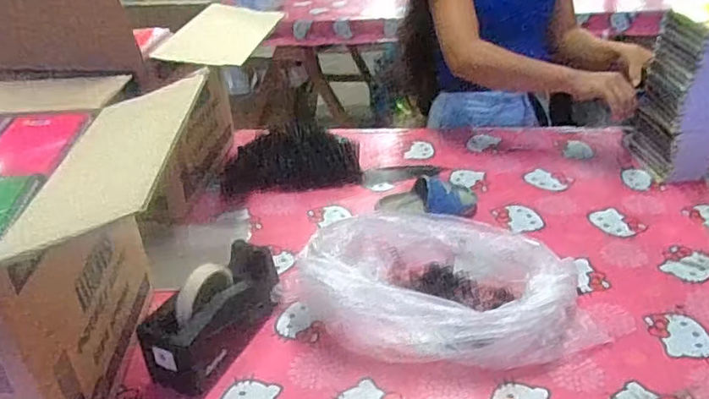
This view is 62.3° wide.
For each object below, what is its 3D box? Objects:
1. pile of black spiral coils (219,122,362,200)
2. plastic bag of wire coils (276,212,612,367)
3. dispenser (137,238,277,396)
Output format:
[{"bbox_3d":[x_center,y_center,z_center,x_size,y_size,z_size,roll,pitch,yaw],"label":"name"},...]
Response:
[{"bbox_3d":[-0.127,-0.083,1.161,0.276,0.058,0.168,-8,33,-10],"label":"pile of black spiral coils"},{"bbox_3d":[0.126,0.106,0.802,0.400,0.108,0.251,8,34,15],"label":"plastic bag of wire coils"},{"bbox_3d":[-0.178,0.144,0.757,0.080,0.113,0.203,14,36,24],"label":"dispenser"}]

